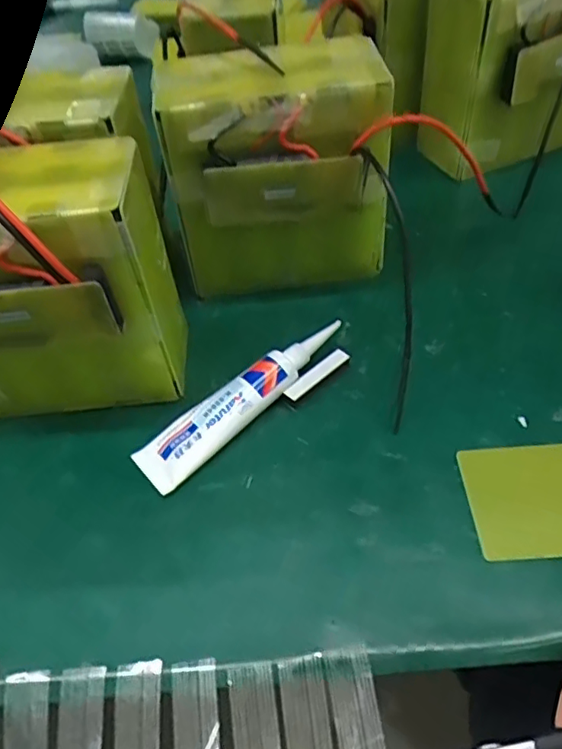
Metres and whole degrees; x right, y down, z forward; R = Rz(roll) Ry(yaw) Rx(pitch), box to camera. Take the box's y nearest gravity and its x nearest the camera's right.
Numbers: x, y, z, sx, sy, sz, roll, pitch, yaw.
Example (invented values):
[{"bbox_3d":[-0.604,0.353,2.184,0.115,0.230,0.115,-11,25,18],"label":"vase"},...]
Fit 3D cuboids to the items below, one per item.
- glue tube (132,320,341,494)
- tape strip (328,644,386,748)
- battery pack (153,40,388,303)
[{"bbox_3d":[-0.020,0.014,0.360,0.149,0.022,0.032,-32,55,-20],"label":"glue tube"},{"bbox_3d":[0.034,0.157,0.259,0.021,0.007,0.065,-9,64,-1],"label":"tape strip"},{"bbox_3d":[0.001,-0.131,0.398,0.142,0.148,0.085,-5,50,1],"label":"battery pack"}]

